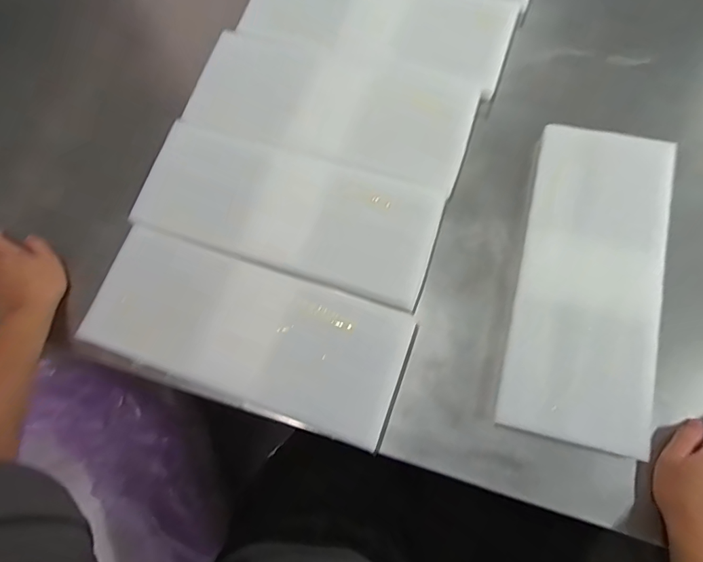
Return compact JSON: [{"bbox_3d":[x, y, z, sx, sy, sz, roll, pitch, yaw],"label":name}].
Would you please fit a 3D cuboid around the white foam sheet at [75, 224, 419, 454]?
[{"bbox_3d":[-0.131,0.059,0.563,0.389,0.014,0.161,18,74,10],"label":"white foam sheet"}]

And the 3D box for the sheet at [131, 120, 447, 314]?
[{"bbox_3d":[-0.081,-0.093,0.587,0.377,0.017,0.151,17,75,8],"label":"sheet"}]

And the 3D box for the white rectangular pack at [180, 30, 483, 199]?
[{"bbox_3d":[-0.028,-0.235,0.613,0.376,0.028,0.158,15,75,8],"label":"white rectangular pack"}]

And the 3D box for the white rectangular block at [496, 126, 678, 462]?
[{"bbox_3d":[0.283,-0.005,0.538,0.157,0.016,0.381,11,76,15],"label":"white rectangular block"}]

